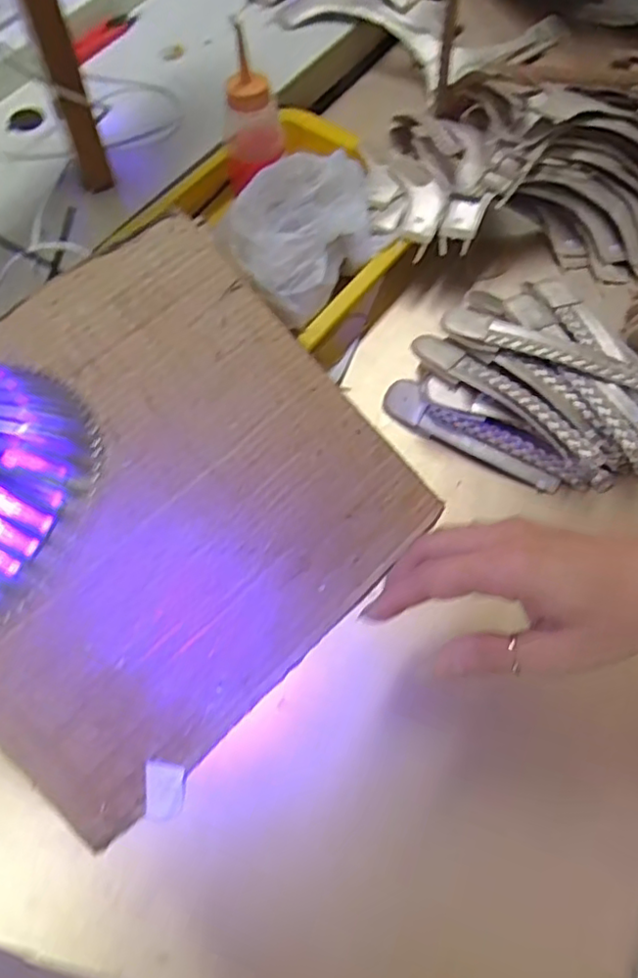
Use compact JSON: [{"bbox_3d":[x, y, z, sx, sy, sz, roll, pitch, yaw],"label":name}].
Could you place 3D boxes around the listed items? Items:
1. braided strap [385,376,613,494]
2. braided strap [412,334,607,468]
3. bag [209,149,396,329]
[{"bbox_3d":[0.126,-0.035,0.461,0.170,0.027,0.032,27,67,13],"label":"braided strap"},{"bbox_3d":[0.133,-0.066,0.447,0.155,0.005,0.029,38,70,17],"label":"braided strap"},{"bbox_3d":[-0.007,-0.210,0.494,0.104,0.051,0.157,36,70,16],"label":"bag"}]

